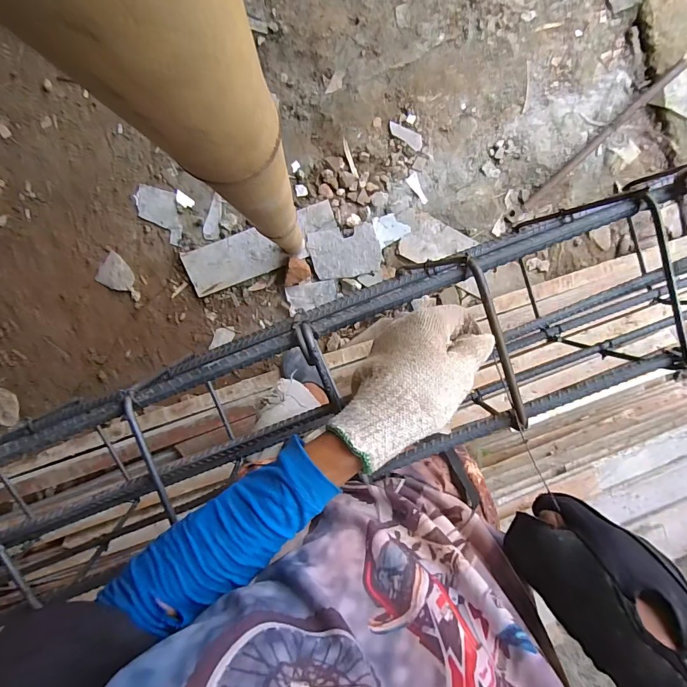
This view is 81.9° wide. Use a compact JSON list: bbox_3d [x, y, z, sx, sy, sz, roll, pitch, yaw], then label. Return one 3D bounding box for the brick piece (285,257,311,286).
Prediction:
[{"bbox_3d":[-0.153,-0.239,1.333,0.086,0.049,0.101,5,100,-5],"label":"brick piece"}]

